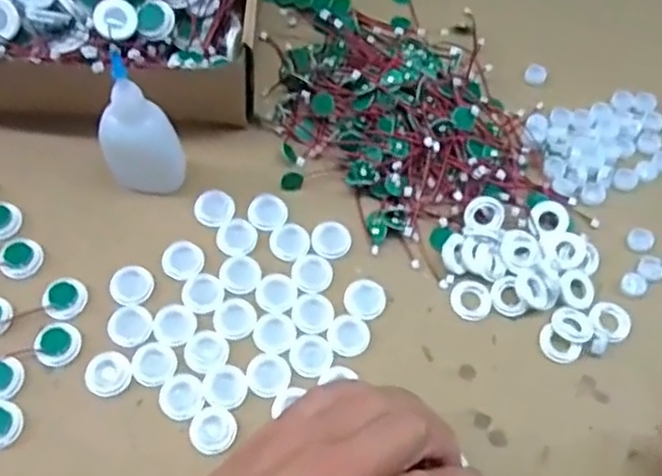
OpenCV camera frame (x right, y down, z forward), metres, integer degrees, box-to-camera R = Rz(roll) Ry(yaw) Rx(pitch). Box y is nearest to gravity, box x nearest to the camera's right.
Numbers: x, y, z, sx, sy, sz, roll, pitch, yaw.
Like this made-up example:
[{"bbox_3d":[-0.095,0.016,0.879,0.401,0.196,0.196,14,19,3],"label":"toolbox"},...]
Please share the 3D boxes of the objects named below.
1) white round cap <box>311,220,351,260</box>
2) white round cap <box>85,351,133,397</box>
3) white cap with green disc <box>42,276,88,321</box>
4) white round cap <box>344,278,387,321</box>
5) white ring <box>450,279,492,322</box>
[{"bbox_3d":[0.000,0.001,0.399,0.023,0.004,0.023,1,63,-3],"label":"white round cap"},{"bbox_3d":[-0.115,0.070,0.356,0.023,0.004,0.022,1,63,-3],"label":"white round cap"},{"bbox_3d":[-0.143,0.032,0.370,0.021,0.004,0.023,1,63,-3],"label":"white cap with green disc"},{"bbox_3d":[0.019,0.034,0.385,0.023,0.004,0.023,1,63,-3],"label":"white round cap"},{"bbox_3d":[0.080,0.035,0.390,0.023,0.004,0.022,1,63,-3],"label":"white ring"}]

